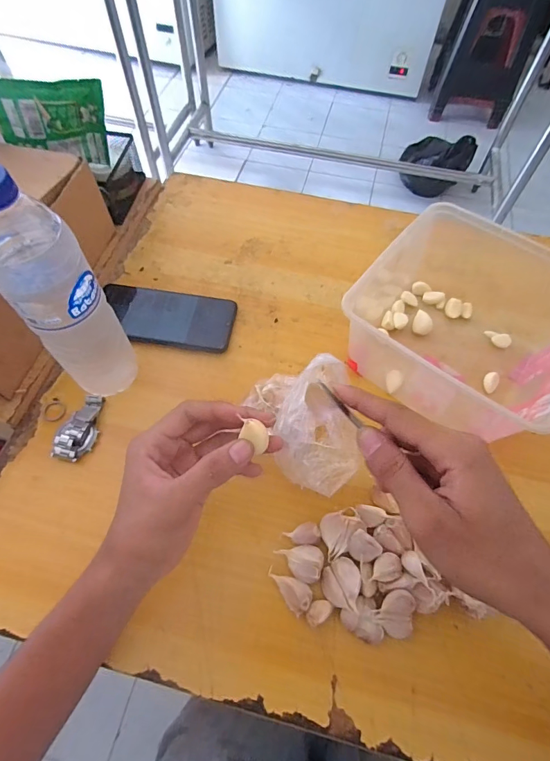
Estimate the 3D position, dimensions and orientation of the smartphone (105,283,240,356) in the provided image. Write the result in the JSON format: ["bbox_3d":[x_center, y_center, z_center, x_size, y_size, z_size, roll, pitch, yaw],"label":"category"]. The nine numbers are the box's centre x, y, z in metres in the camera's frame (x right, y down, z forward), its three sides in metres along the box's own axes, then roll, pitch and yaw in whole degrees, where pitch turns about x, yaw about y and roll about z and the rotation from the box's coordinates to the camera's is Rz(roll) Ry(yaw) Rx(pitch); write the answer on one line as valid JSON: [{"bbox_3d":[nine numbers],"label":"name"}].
[{"bbox_3d":[-0.122,-0.074,0.446,0.147,0.009,0.077,5,59,-5],"label":"smartphone"}]

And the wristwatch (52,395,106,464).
[{"bbox_3d":[-0.195,0.045,0.382,0.036,0.022,0.066,0,62,-1],"label":"wristwatch"}]

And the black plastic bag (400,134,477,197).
[{"bbox_3d":[0.668,-0.917,1.625,0.267,0.177,0.198,36,67,17],"label":"black plastic bag"}]

